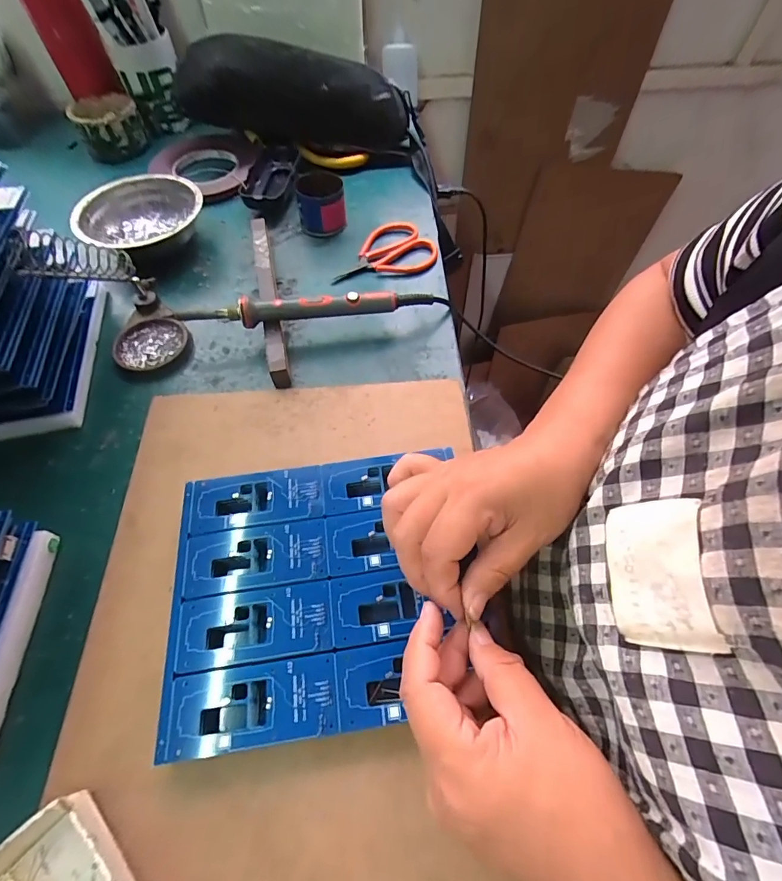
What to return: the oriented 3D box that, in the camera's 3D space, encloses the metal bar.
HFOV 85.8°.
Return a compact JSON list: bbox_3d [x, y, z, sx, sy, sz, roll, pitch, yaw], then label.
[{"bbox_3d":[-0.120,-0.144,0.413,0.017,0.023,0.219,-12,61,-8],"label":"metal bar"}]

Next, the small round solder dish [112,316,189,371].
[{"bbox_3d":[-0.222,-0.090,0.389,0.057,0.006,0.063,31,64,16],"label":"small round solder dish"}]

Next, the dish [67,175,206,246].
[{"bbox_3d":[-0.266,-0.235,0.456,0.127,0.041,0.114,-28,64,-16],"label":"dish"}]

